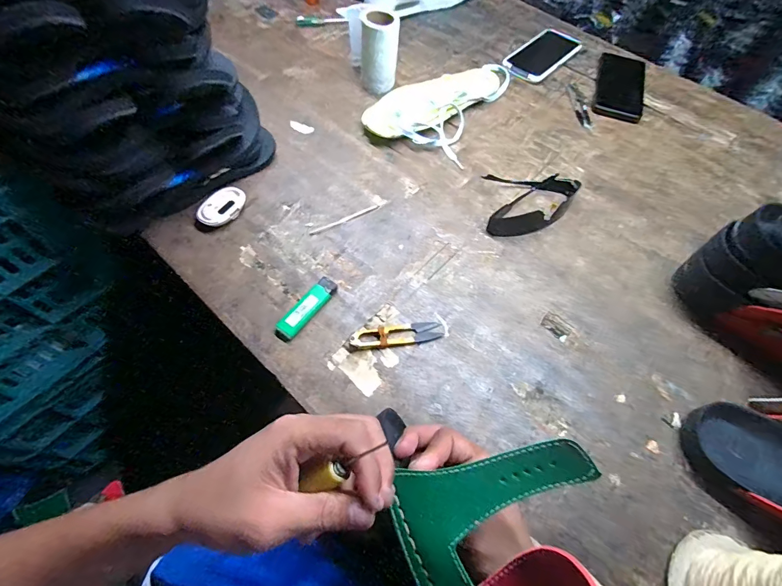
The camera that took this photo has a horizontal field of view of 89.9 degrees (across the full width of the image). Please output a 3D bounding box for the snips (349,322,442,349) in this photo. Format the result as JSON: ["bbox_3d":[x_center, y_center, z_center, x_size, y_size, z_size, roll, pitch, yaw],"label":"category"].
[{"bbox_3d":[0.007,0.047,0.430,0.100,0.012,0.023,-8,62,-7],"label":"snips"}]

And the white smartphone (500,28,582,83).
[{"bbox_3d":[0.275,-0.430,0.703,0.170,0.009,0.079,-41,70,-22],"label":"white smartphone"}]

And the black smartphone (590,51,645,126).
[{"bbox_3d":[0.392,-0.354,0.669,0.075,0.013,0.169,18,62,7],"label":"black smartphone"}]

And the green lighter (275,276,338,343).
[{"bbox_3d":[-0.095,0.016,0.440,0.026,0.014,0.087,30,64,13],"label":"green lighter"}]

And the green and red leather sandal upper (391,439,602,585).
[{"bbox_3d":[0.073,0.177,0.233,0.115,0.062,0.145,-9,62,-8],"label":"green and red leather sandal upper"}]

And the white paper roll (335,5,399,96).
[{"bbox_3d":[-0.032,-0.387,0.618,0.053,0.101,0.089,-35,68,-20],"label":"white paper roll"}]

